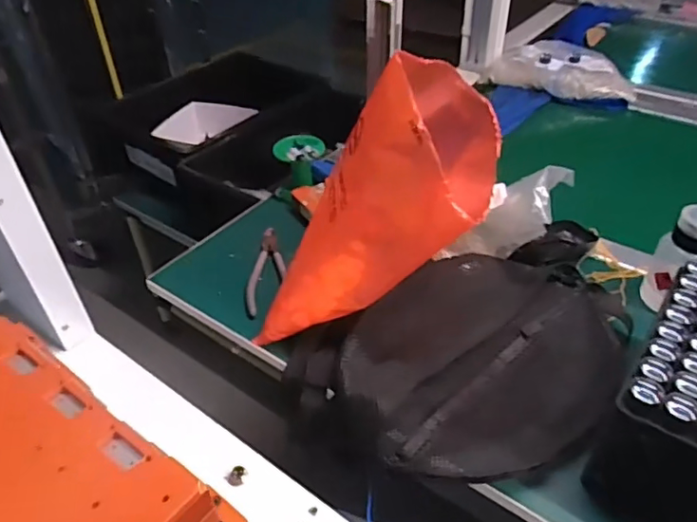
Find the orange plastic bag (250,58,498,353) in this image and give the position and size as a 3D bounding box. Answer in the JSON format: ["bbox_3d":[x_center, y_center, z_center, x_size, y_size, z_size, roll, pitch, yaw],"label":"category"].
[{"bbox_3d":[0.032,-0.055,0.574,0.209,0.228,0.194,8,41,12],"label":"orange plastic bag"}]

